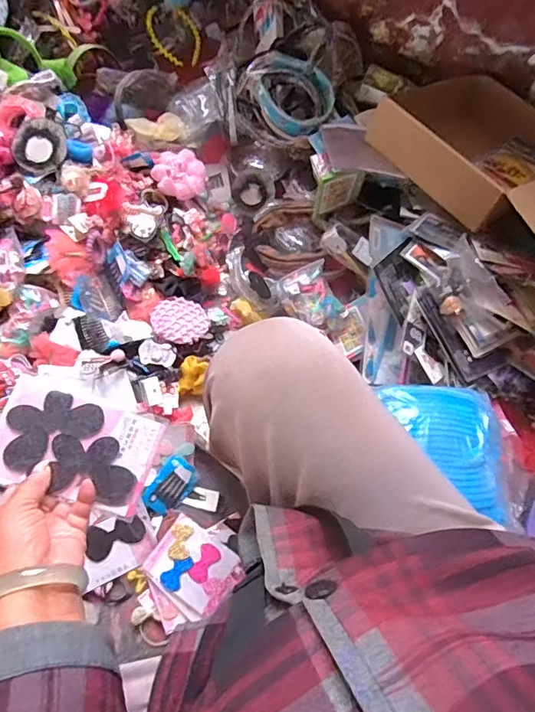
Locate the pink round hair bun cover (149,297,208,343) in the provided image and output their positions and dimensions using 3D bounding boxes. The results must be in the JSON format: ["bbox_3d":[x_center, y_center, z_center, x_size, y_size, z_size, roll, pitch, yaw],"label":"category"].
[{"bbox_3d":[-0.150,-0.062,0.858,0.093,0.030,0.094,1,68,-2],"label":"pink round hair bun cover"}]

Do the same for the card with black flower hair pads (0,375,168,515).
[{"bbox_3d":[-0.173,0.081,0.454,0.137,0.013,0.093,21,77,-13],"label":"card with black flower hair pads"}]

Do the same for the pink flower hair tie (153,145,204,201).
[{"bbox_3d":[-0.165,-0.341,0.922,0.089,0.031,0.094,1,68,-2],"label":"pink flower hair tie"}]

